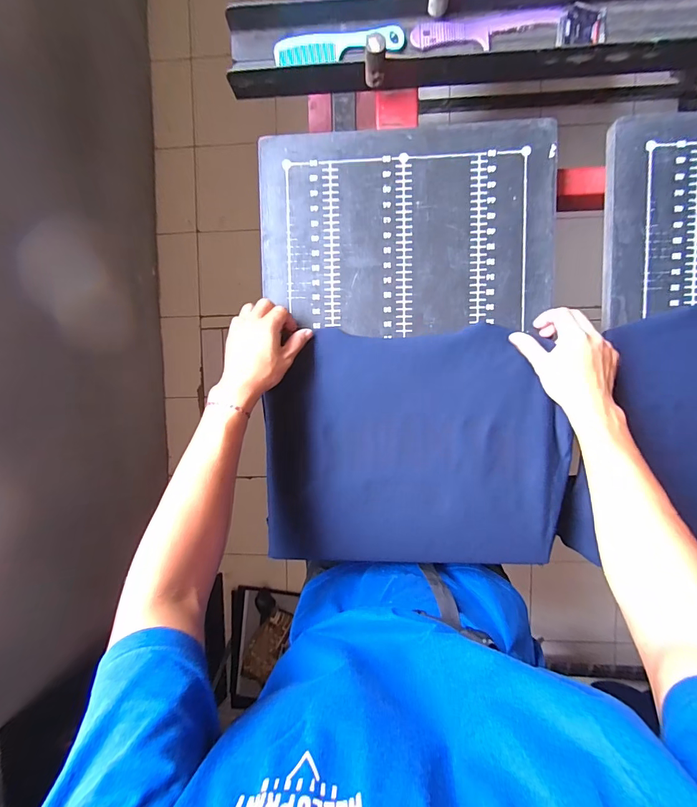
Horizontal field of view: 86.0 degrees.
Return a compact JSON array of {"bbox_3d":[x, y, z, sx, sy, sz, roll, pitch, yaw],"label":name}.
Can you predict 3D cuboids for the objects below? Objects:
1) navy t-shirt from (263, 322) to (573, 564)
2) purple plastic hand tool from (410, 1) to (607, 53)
[{"bbox_3d":[0.089,0.066,0.529,0.411,0.016,0.323,0,93,2],"label":"navy t-shirt"},{"bbox_3d":[0.206,-0.479,0.479,0.242,0.011,0.050,0,93,2],"label":"purple plastic hand tool"}]

